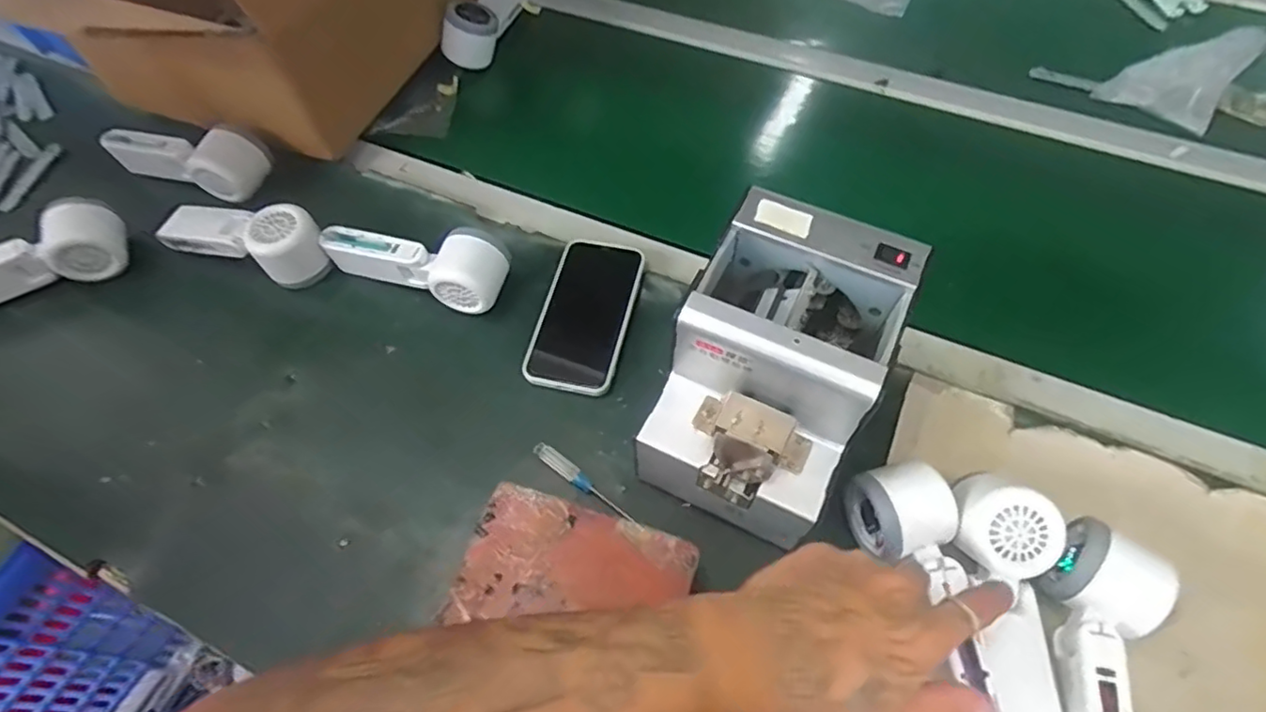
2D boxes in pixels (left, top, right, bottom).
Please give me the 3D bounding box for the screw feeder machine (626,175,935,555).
[{"bbox_3d":[0.092,0.015,0.430,0.128,0.151,0.172,23,61,16],"label":"screw feeder machine"}]

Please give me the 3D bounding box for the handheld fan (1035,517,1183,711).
[{"bbox_3d":[0.274,0.182,0.376,0.058,0.055,0.161,23,61,16],"label":"handheld fan"}]

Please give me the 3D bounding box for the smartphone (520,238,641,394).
[{"bbox_3d":[-0.039,-0.038,0.537,0.072,0.010,0.146,10,64,10],"label":"smartphone"}]

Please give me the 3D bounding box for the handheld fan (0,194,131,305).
[{"bbox_3d":[-0.545,-0.086,0.565,0.177,0.061,0.045,-20,59,-10],"label":"handheld fan"}]

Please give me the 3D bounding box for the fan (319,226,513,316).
[{"bbox_3d":[-0.190,-0.089,0.555,0.164,0.055,0.066,16,60,13],"label":"fan"}]

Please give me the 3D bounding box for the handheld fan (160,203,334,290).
[{"bbox_3d":[-0.358,-0.109,0.568,0.168,0.058,0.050,17,60,13],"label":"handheld fan"}]

